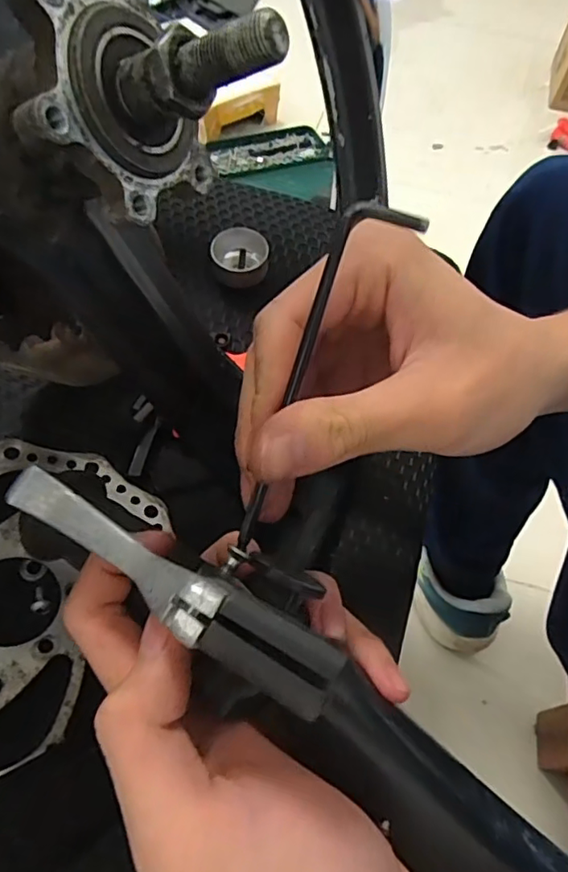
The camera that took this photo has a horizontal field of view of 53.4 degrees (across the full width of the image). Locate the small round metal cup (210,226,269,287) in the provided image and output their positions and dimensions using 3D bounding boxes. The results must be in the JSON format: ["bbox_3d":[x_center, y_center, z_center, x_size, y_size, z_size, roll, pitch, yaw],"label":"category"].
[{"bbox_3d":[-0.027,-0.111,0.348,0.034,0.021,0.042,7,57,0],"label":"small round metal cup"}]

